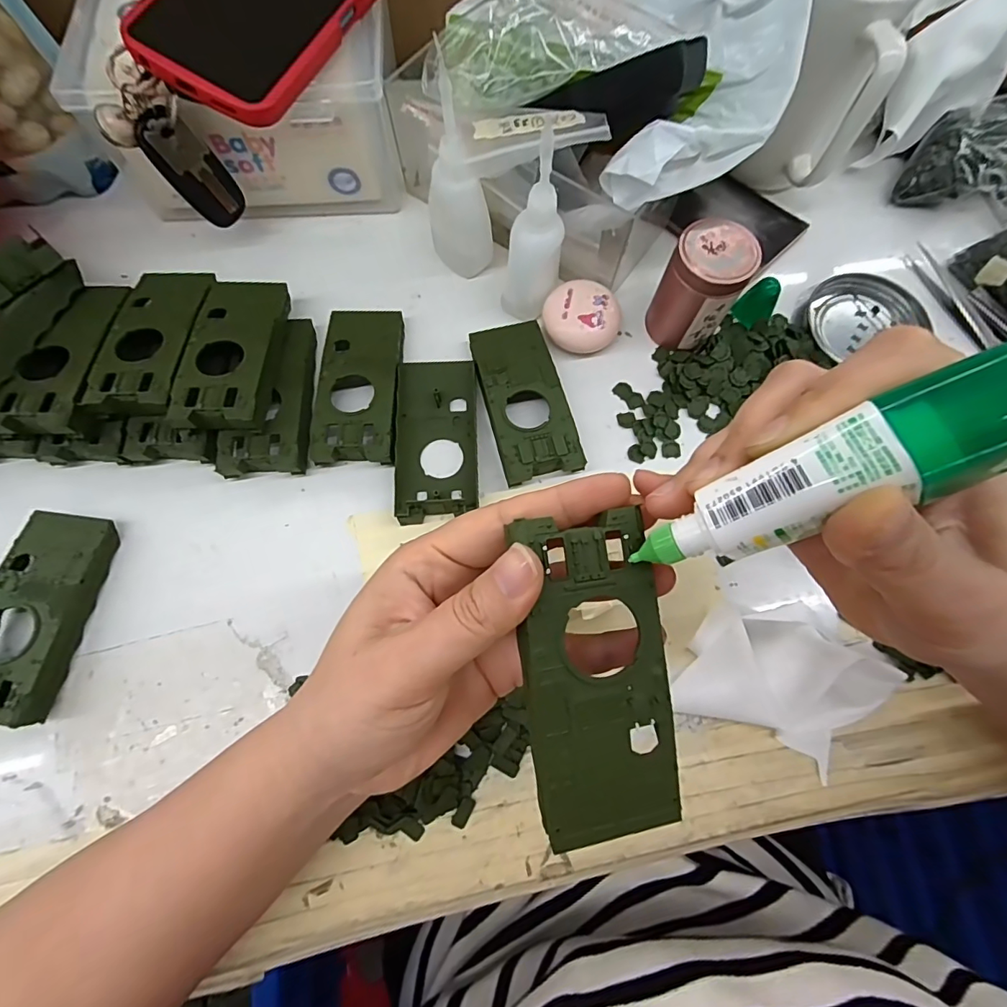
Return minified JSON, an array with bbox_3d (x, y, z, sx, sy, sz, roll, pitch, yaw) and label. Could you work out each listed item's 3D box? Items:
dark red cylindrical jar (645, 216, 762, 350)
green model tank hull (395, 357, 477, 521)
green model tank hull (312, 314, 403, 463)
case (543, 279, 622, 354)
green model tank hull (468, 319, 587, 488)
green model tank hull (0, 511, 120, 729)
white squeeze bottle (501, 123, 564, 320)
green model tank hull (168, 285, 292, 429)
[{"bbox_3d":[0.116,-0.129,0.295,0.043,0.062,0.041,0,73,0],"label":"dark red cylindrical jar"},{"bbox_3d":[-0.041,-0.042,0.293,0.049,0.013,0.105,-2,73,-1],"label":"green model tank hull"},{"bbox_3d":[-0.087,-0.074,0.300,0.047,0.019,0.106,-1,73,0],"label":"green model tank hull"},{"bbox_3d":[0.050,-0.117,0.314,0.047,0.024,0.044,0,73,0],"label":"case"},{"bbox_3d":[0.012,-0.064,0.298,0.047,0.020,0.104,-13,74,-4],"label":"green model tank hull"},{"bbox_3d":[-0.245,0.057,0.258,0.046,0.021,0.103,7,73,2],"label":"green model tank hull"},{"bbox_3d":[0.018,-0.153,0.280,0.030,0.105,0.038,12,74,3],"label":"white squeeze bottle"},{"bbox_3d":[-0.156,-0.089,0.284,0.045,0.021,0.105,-2,73,-1],"label":"green model tank hull"}]

